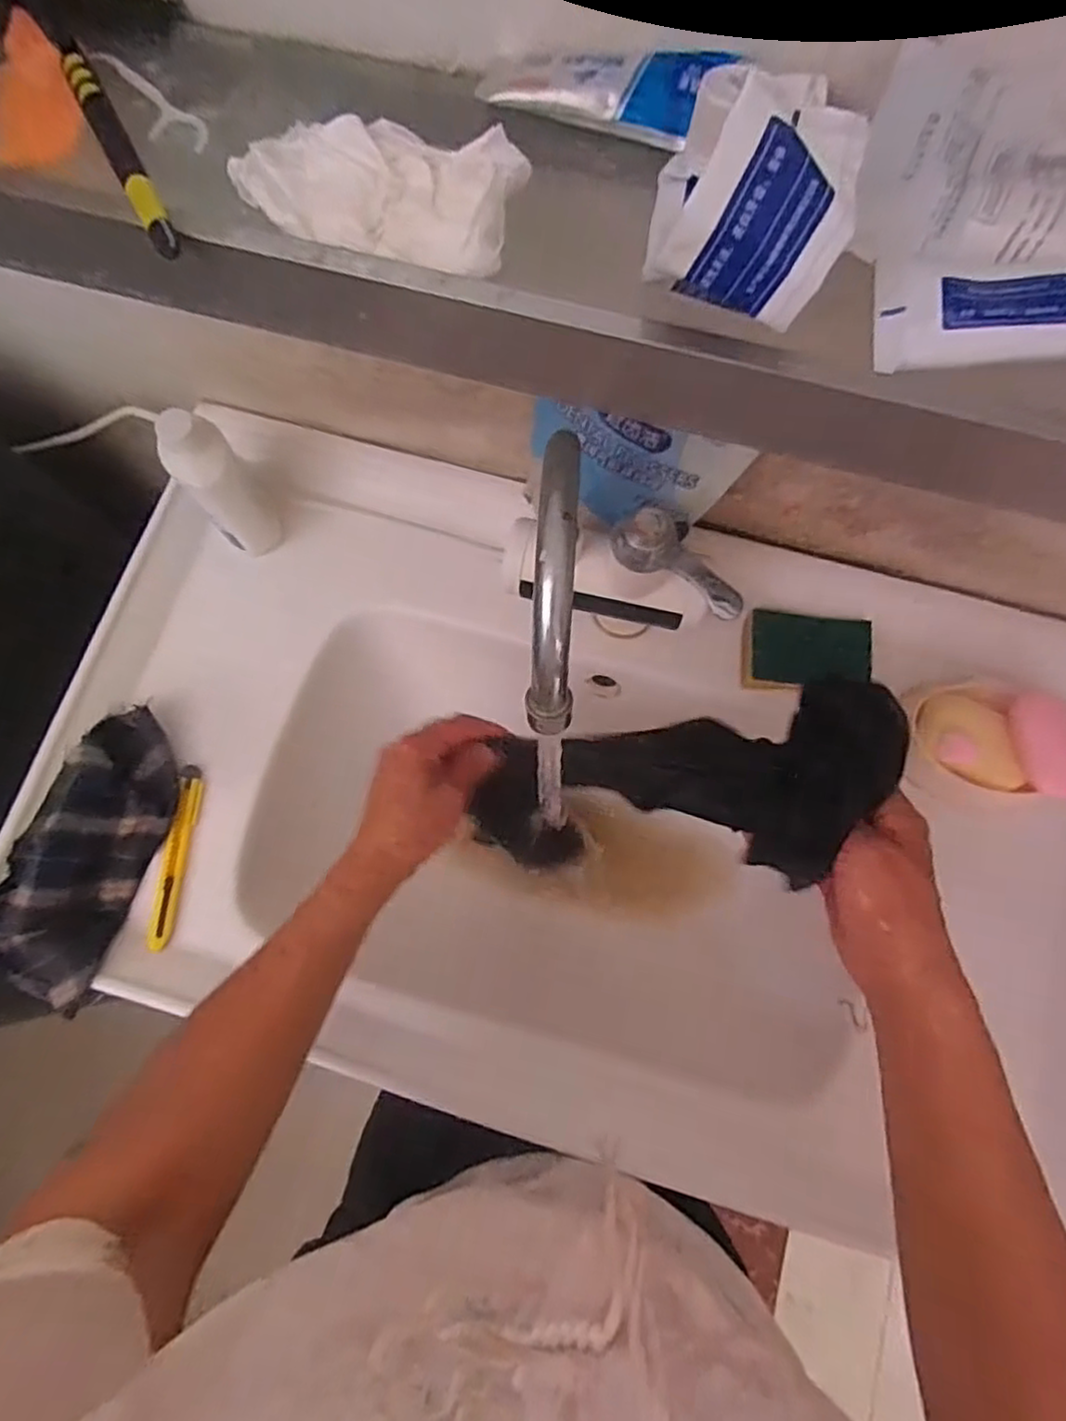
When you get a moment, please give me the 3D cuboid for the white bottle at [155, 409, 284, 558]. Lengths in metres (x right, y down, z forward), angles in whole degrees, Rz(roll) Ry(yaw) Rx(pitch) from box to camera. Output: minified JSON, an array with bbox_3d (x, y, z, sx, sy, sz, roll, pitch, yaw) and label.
[{"bbox_3d":[-0.249,-0.177,0.550,0.049,0.136,0.056,-36,77,-7],"label":"white bottle"}]

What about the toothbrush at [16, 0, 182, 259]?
[{"bbox_3d":[-0.176,-0.242,0.269,0.014,0.011,0.176,-27,76,-5],"label":"toothbrush"}]

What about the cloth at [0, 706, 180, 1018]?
[{"bbox_3d":[-0.340,0.102,0.522,0.105,0.046,0.213,19,77,6],"label":"cloth"}]

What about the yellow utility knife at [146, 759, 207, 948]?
[{"bbox_3d":[-0.277,0.113,0.530,0.018,0.016,0.138,3,76,2],"label":"yellow utility knife"}]

